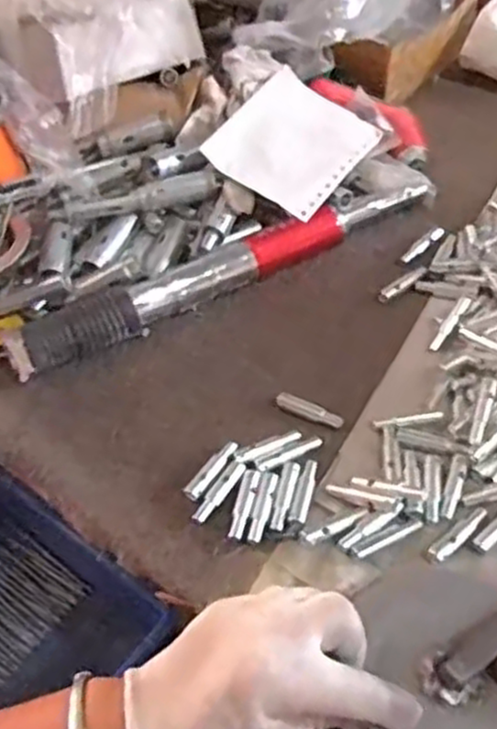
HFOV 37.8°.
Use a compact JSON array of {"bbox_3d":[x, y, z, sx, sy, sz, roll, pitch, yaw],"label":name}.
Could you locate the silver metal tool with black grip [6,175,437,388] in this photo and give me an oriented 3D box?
[{"bbox_3d":[-0.011,-0.085,0.625,0.403,0.044,0.039,-28,54,-16],"label":"silver metal tool with black grip"}]

